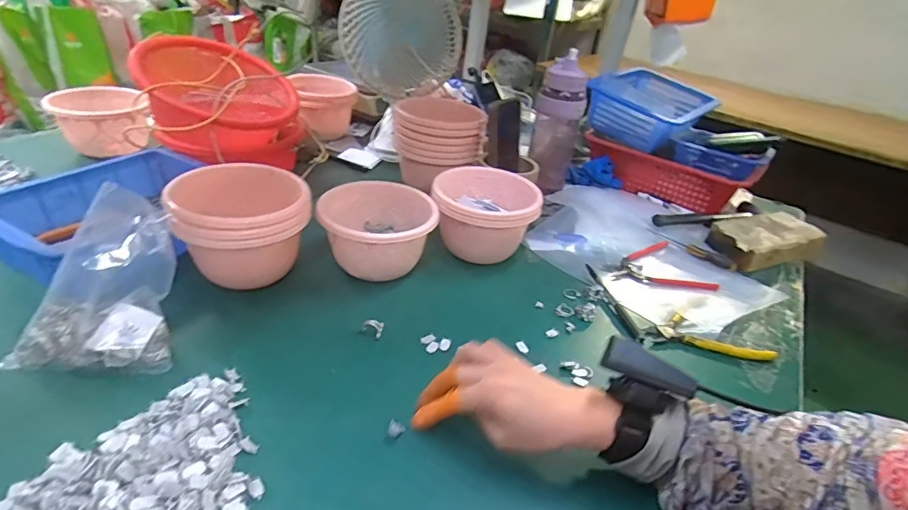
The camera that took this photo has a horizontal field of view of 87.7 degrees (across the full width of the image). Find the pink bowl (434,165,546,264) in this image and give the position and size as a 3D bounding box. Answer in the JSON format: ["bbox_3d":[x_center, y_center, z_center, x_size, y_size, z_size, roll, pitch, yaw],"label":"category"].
[{"bbox_3d":[0.045,-0.057,0.681,0.146,0.088,0.144,14,32,10],"label":"pink bowl"}]

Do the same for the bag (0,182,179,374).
[{"bbox_3d":[-0.335,0.025,0.451,0.131,0.125,0.113,4,32,-6],"label":"bag"}]

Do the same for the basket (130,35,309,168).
[{"bbox_3d":[-0.356,-0.245,0.738,0.218,0.141,0.228,-7,32,-19],"label":"basket"}]

